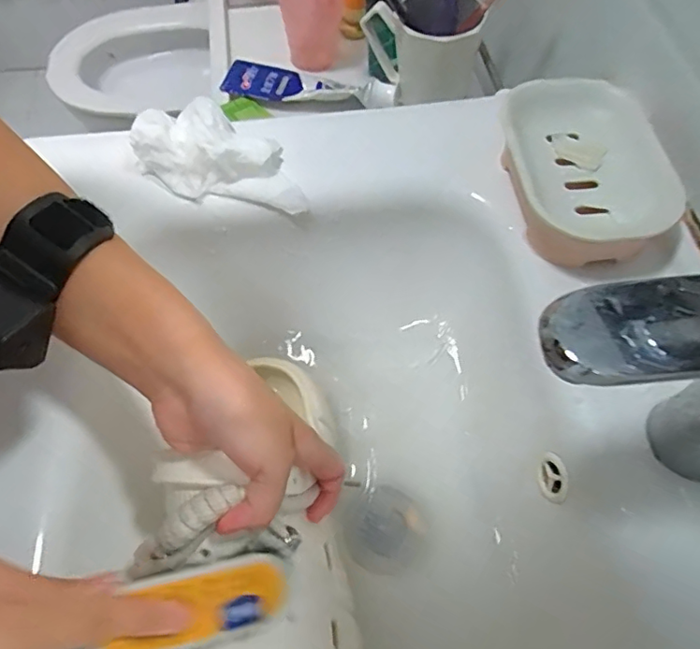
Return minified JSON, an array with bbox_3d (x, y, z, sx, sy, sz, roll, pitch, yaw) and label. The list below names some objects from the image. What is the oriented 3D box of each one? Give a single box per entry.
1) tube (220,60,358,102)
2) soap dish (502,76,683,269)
[{"bbox_3d":[-0.067,-0.271,0.606,0.146,0.021,0.058,9,60,5],"label":"tube"},{"bbox_3d":[0.159,-0.104,0.370,0.104,0.033,0.155,3,59,2],"label":"soap dish"}]

